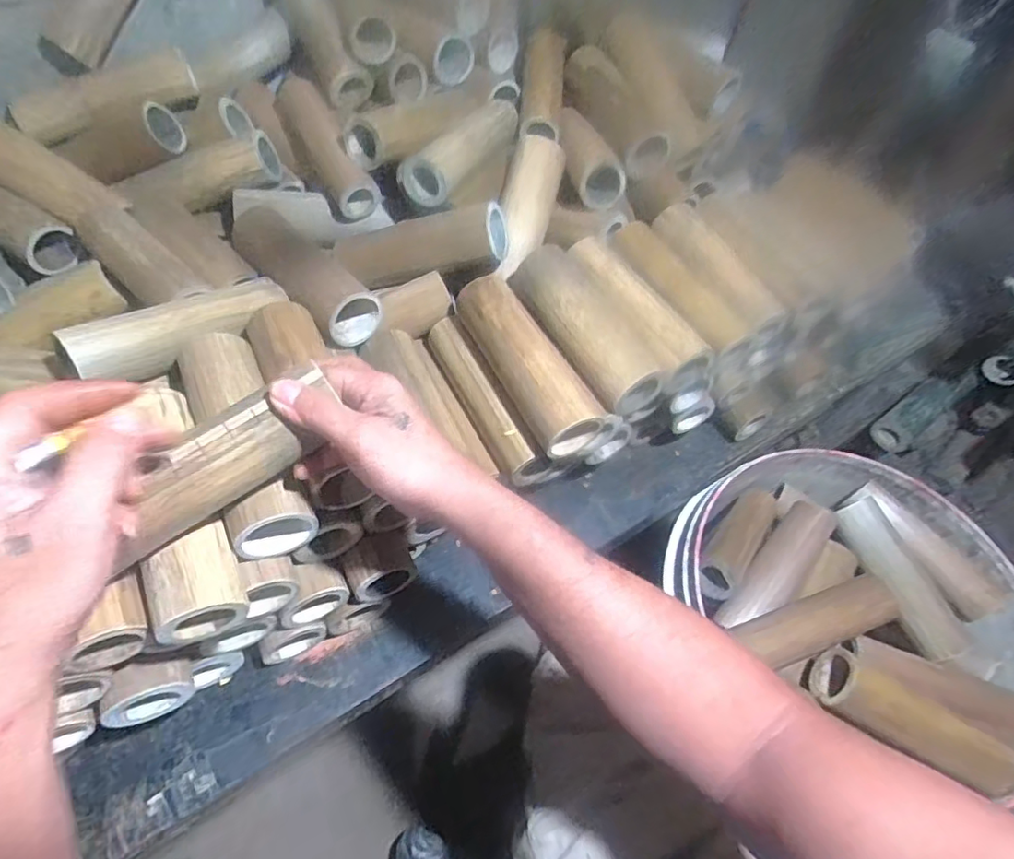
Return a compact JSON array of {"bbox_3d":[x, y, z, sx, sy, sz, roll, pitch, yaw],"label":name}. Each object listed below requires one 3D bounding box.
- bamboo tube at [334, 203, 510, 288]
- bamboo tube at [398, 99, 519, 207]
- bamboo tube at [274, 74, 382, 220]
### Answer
[{"bbox_3d":[-0.091,-0.187,0.590,0.175,0.054,0.050,-7,51,18],"label":"bamboo tube"},{"bbox_3d":[-0.047,-0.307,0.628,0.061,0.047,0.175,25,56,12],"label":"bamboo tube"},{"bbox_3d":[-0.207,-0.324,0.653,0.051,0.053,0.190,-25,70,-22],"label":"bamboo tube"}]

